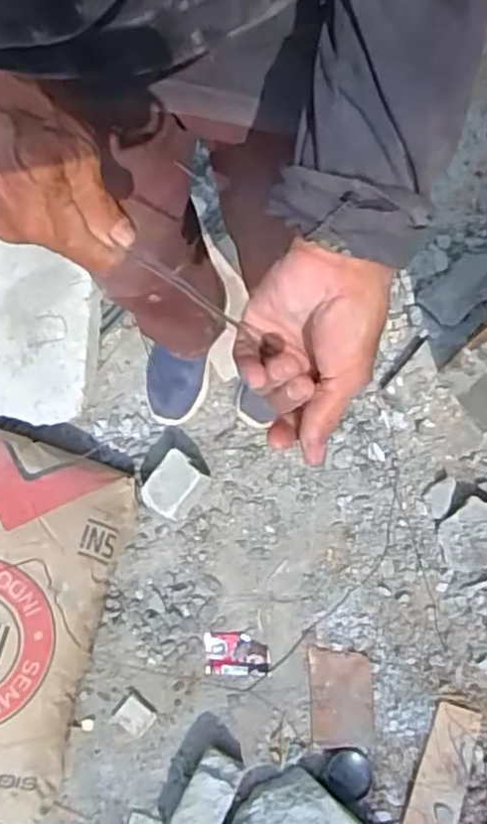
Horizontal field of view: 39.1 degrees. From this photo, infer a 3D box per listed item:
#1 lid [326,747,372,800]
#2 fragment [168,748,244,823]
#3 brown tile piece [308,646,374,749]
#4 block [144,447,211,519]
[{"bbox_3d":[0.174,0.598,1.131,0.069,0.011,0.078,-7,79,-2],"label":"lid"},{"bbox_3d":[-0.069,0.632,1.089,0.075,0.072,0.189,27,79,4],"label":"fragment"},{"bbox_3d":[0.164,0.484,1.164,0.104,0.006,0.151,-2,72,2],"label":"brown tile piece"},{"bbox_3d":[-0.122,0.130,1.200,0.082,0.088,0.111,35,80,6],"label":"block"}]

